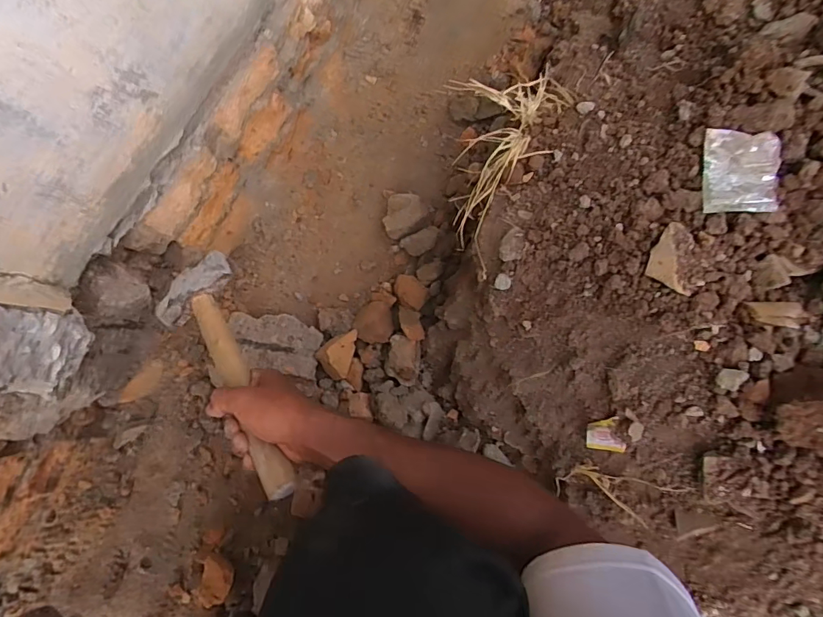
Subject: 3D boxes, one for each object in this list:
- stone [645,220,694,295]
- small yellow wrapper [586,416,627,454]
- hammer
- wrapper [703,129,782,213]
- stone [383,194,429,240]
[{"bbox_3d":[0.230,-0.044,0.425,0.032,0.014,0.061,3,84,-1],"label":"stone"},{"bbox_3d":[0.187,0.121,0.461,0.035,0.005,0.038,6,113,31],"label":"small yellow wrapper"},{"bbox_3d":[-0.193,0.071,0.507,0.099,0.041,0.279,-32,65,-4],"label":"hammer"},{"bbox_3d":[0.293,-0.121,0.425,0.060,0.006,0.080,6,76,15],"label":"wrapper"},{"bbox_3d":[-0.008,-0.133,0.708,0.064,0.041,0.071,12,84,0],"label":"stone"}]

